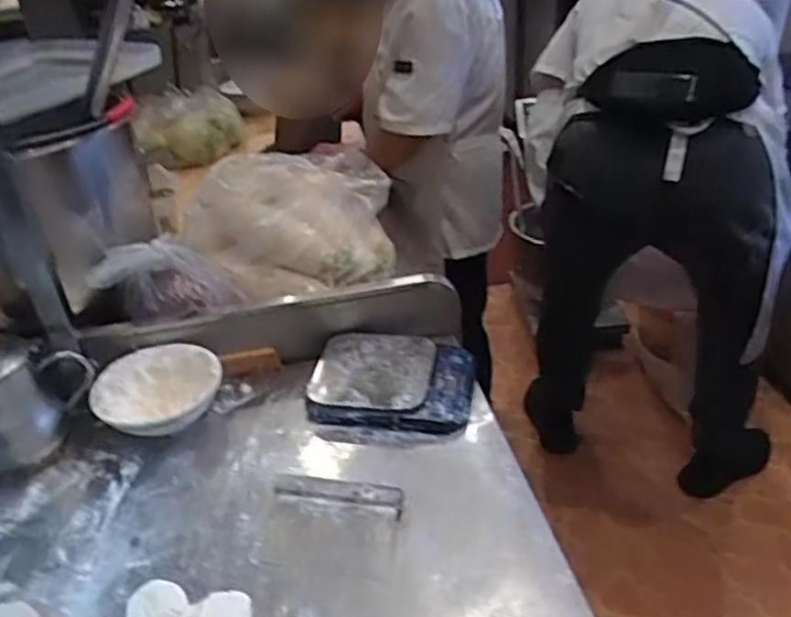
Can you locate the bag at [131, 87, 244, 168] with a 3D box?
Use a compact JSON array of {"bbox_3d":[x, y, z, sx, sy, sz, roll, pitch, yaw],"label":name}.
[{"bbox_3d":[-0.510,-0.452,1.758,0.262,0.157,0.178,-15,33,-13],"label":"bag"}]

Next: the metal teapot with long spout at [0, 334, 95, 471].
[{"bbox_3d":[-0.472,0.110,0.856,0.112,0.158,0.173,15,38,27],"label":"metal teapot with long spout"}]

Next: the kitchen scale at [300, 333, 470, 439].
[{"bbox_3d":[-0.002,0.096,0.925,0.204,0.045,0.173,0,33,10],"label":"kitchen scale"}]

